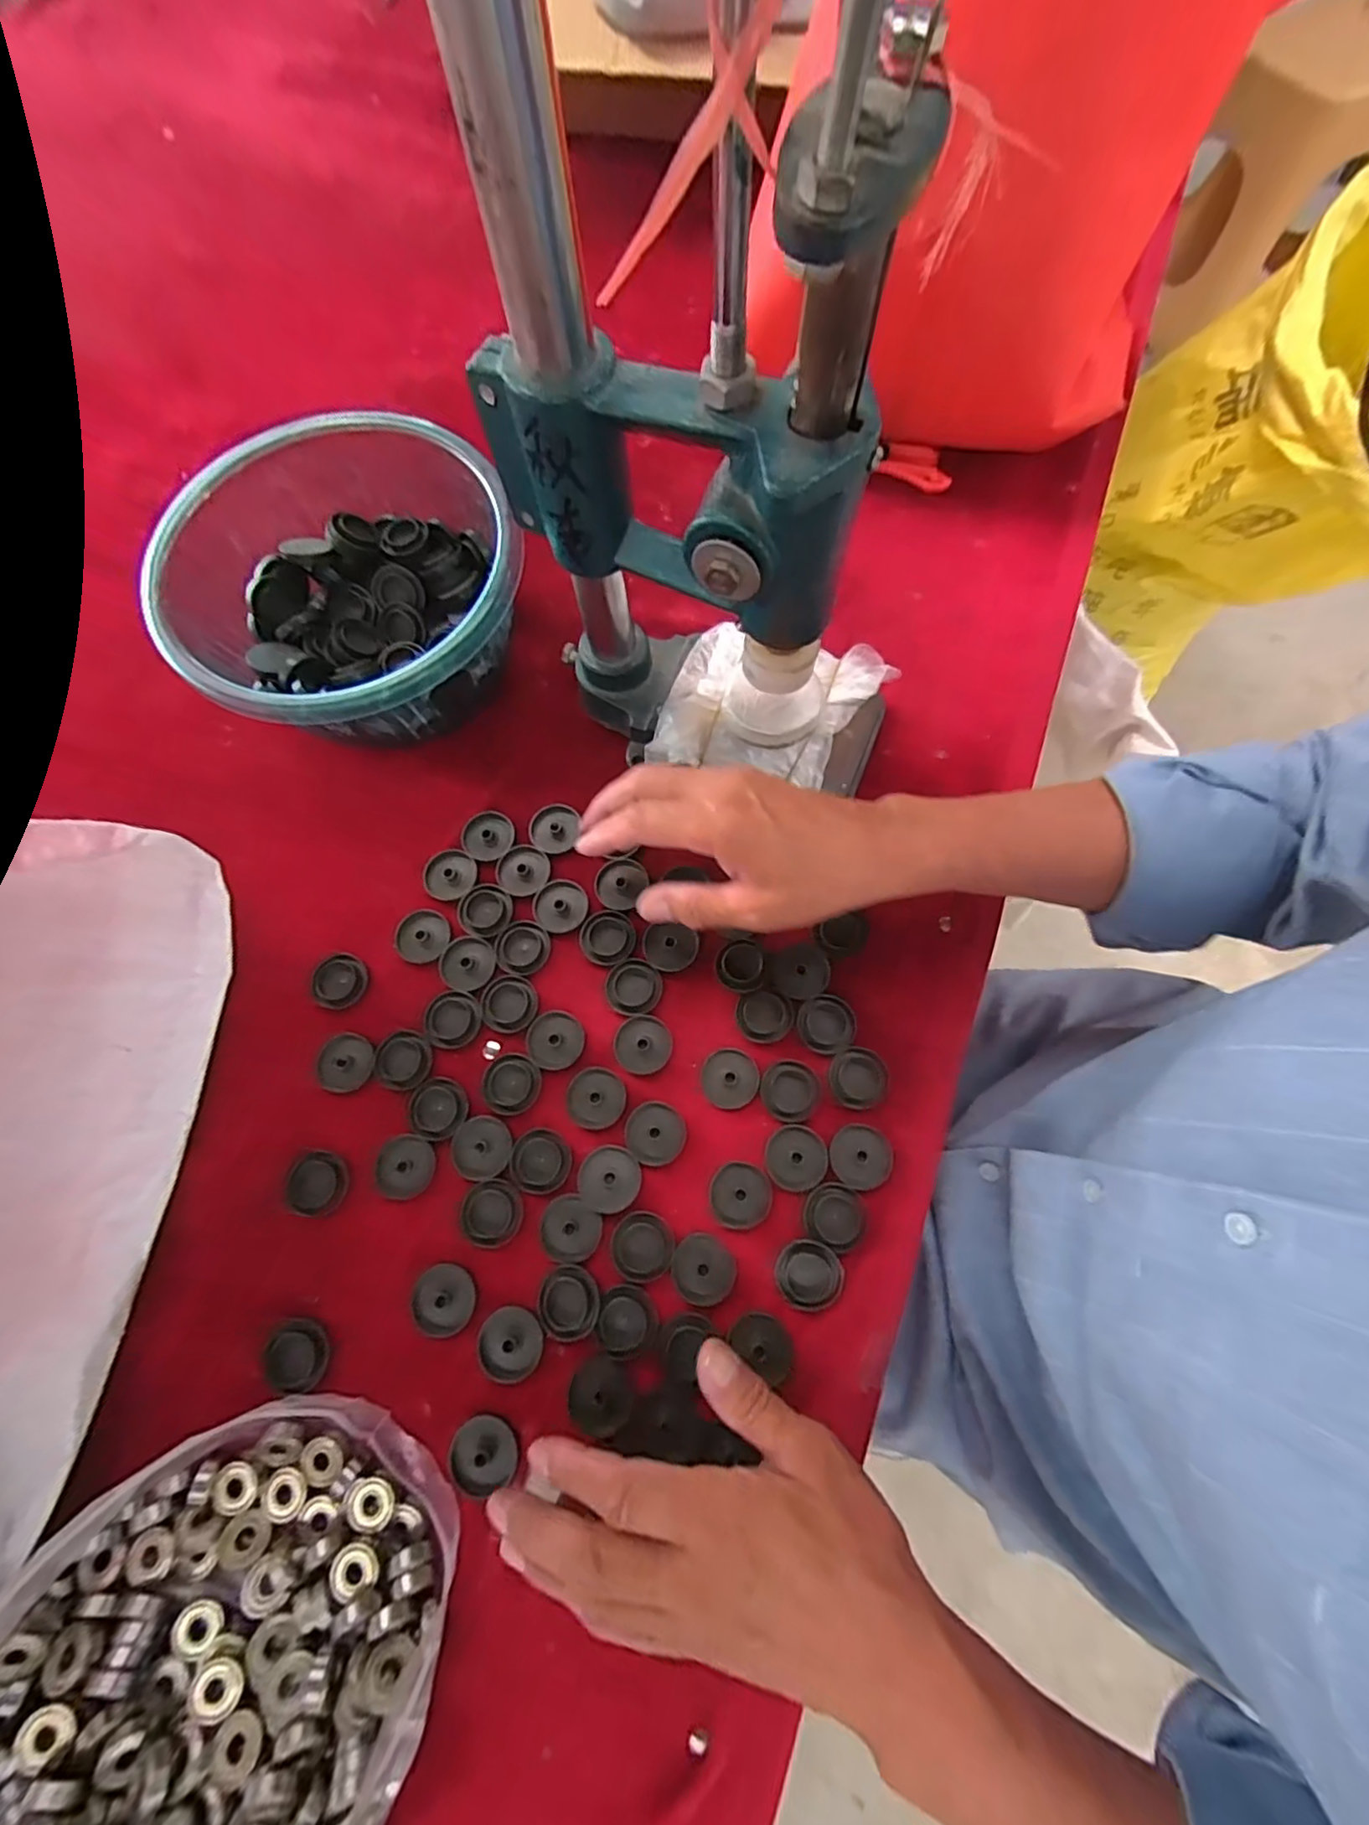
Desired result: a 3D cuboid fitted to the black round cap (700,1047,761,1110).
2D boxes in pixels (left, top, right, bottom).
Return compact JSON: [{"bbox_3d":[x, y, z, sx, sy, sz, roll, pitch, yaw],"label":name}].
[{"bbox_3d":[0.026,0.094,0.349,0.032,0.008,0.033,0,73,1],"label":"black round cap"}]

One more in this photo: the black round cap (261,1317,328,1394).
[{"bbox_3d":[-0.197,0.226,0.314,0.033,0.004,0.029,24,75,8],"label":"black round cap"}]

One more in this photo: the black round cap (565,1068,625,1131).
[{"bbox_3d":[-0.051,0.104,0.349,0.033,0.005,0.032,0,73,1],"label":"black round cap"}]

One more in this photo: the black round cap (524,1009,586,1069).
[{"bbox_3d":[-0.075,0.074,0.358,0.033,0.004,0.032,0,73,1],"label":"black round cap"}]

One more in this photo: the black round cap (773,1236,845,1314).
[{"bbox_3d":[0.065,0.187,0.318,0.034,0.007,0.033,0,73,1],"label":"black round cap"}]

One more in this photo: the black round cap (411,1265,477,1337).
[{"bbox_3d":[-0.126,0.202,0.321,0.031,0.004,0.032,0,73,1],"label":"black round cap"}]

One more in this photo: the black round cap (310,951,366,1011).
[{"bbox_3d":[-0.208,0.041,0.373,0.030,0.006,0.033,0,73,1],"label":"black round cap"}]

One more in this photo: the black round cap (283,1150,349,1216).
[{"bbox_3d":[-0.202,0.148,0.337,0.032,0.004,0.031,0,73,1],"label":"black round cap"}]

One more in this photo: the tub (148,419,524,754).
[{"bbox_3d":[-0.207,-0.197,0.397,0.192,0.091,0.199,0,73,1],"label":"tub"}]

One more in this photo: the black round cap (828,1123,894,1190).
[{"bbox_3d":[0.097,0.132,0.336,0.033,0.004,0.032,0,73,1],"label":"black round cap"}]

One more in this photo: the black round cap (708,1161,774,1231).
[{"bbox_3d":[0.030,0.152,0.331,0.032,0.006,0.033,15,74,6],"label":"black round cap"}]

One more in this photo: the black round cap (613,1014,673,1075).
[{"bbox_3d":[-0.024,0.076,0.356,0.033,0.004,0.033,0,73,1],"label":"black round cap"}]

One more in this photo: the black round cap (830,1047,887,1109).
[{"bbox_3d":[0.098,0.093,0.347,0.031,0.004,0.032,0,73,1],"label":"black round cap"}]

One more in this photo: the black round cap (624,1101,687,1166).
[{"bbox_3d":[-0.016,0.122,0.342,0.033,0.004,0.032,0,73,1],"label":"black round cap"}]

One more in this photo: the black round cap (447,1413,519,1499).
[{"bbox_3d":[-0.099,0.265,0.301,0.034,0.007,0.030,-28,74,-7],"label":"black round cap"}]

